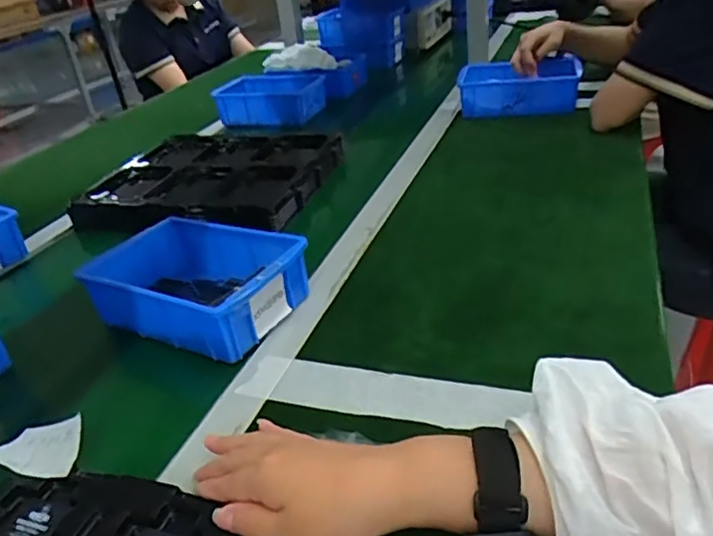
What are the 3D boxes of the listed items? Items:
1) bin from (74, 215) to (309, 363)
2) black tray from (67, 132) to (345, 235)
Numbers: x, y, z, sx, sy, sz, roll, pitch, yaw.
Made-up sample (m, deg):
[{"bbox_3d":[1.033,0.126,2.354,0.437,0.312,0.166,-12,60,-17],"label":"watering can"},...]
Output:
[{"bbox_3d":[-0.157,0.008,0.581,0.197,0.060,0.129,16,36,30],"label":"bin"},{"bbox_3d":[-0.213,-0.127,0.872,0.326,0.048,0.286,4,32,13],"label":"black tray"}]

